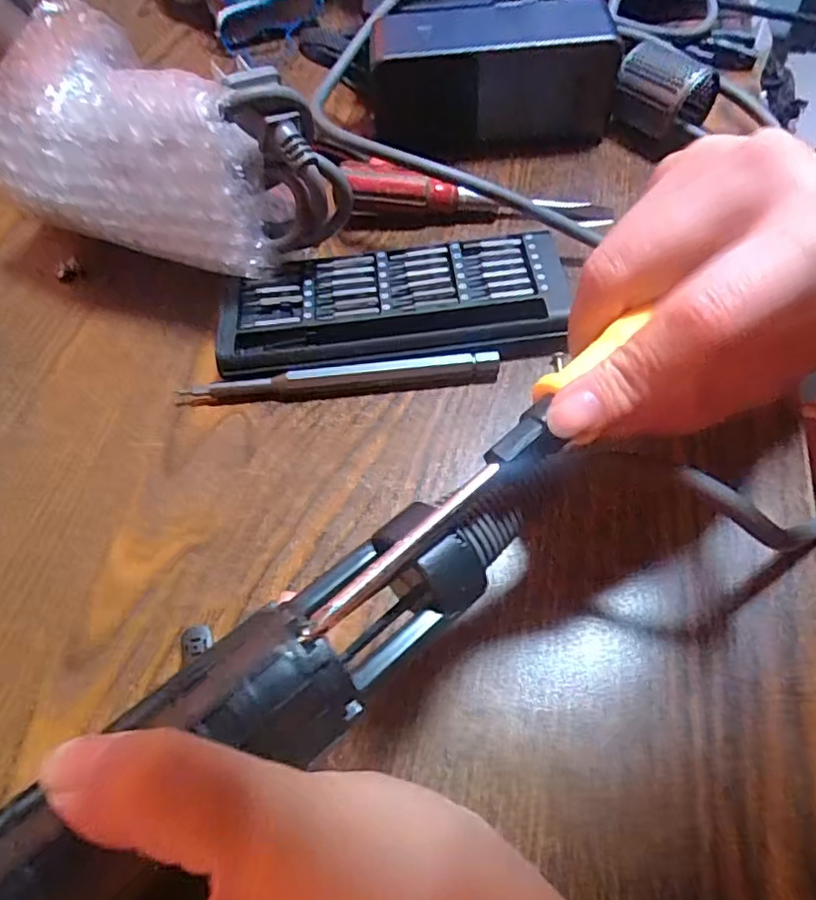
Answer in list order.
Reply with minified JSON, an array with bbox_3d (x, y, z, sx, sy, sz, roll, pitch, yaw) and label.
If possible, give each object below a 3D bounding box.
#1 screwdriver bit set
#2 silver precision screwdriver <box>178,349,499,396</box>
[{"bbox_3d":[-0.007,-0.065,0.279,0.153,0.018,0.063,-5,56,0],"label":"screwdriver bit set"},{"bbox_3d":[-0.029,-0.031,0.262,0.134,0.012,0.008,-6,56,0],"label":"silver precision screwdriver"}]

